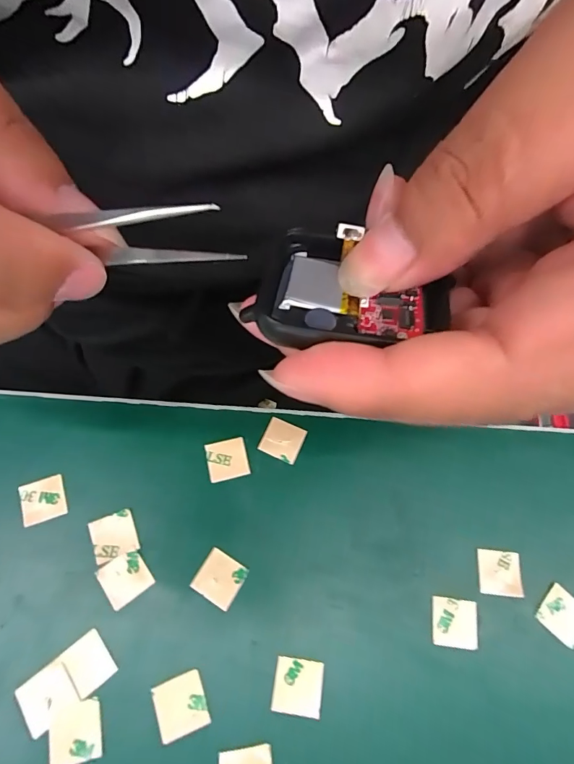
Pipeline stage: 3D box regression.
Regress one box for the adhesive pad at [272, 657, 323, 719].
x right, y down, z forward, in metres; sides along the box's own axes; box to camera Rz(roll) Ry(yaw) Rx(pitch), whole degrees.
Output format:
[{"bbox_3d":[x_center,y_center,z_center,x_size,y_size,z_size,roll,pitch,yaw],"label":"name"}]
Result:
[{"bbox_3d":[0.004,0.099,0.135,0.015,0.004,0.015,10,68,1],"label":"adhesive pad"}]

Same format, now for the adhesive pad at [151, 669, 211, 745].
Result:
[{"bbox_3d":[-0.034,0.103,0.133,0.015,0.004,0.016,-18,69,-12],"label":"adhesive pad"}]

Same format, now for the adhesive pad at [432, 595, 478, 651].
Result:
[{"bbox_3d":[0.059,0.085,0.147,0.015,0.004,0.015,8,67,3],"label":"adhesive pad"}]

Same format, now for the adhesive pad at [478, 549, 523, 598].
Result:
[{"bbox_3d":[0.079,0.070,0.153,0.016,0.004,0.015,6,68,-1],"label":"adhesive pad"}]

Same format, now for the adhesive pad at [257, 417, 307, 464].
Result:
[{"bbox_3d":[-0.002,0.023,0.168,0.016,0.004,0.015,23,68,6],"label":"adhesive pad"}]

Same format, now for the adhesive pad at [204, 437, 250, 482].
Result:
[{"bbox_3d":[-0.024,0.030,0.163,0.016,0.004,0.015,-12,69,-8],"label":"adhesive pad"}]

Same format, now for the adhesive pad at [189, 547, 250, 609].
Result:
[{"bbox_3d":[-0.024,0.069,0.147,0.015,0.004,0.015,30,69,9],"label":"adhesive pad"}]

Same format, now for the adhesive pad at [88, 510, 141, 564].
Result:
[{"bbox_3d":[-0.063,0.055,0.150,0.015,0.004,0.015,-20,70,-11],"label":"adhesive pad"}]

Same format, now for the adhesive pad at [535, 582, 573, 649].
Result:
[{"bbox_3d":[0.099,0.084,0.149,0.015,0.004,0.015,42,77,15],"label":"adhesive pad"}]

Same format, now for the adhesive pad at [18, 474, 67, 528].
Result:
[{"bbox_3d":[-0.091,0.044,0.155,0.016,0.004,0.016,-18,71,-13],"label":"adhesive pad"}]

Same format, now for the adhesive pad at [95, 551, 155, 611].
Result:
[{"bbox_3d":[-0.057,0.068,0.145,0.015,0.004,0.015,-34,73,-15],"label":"adhesive pad"}]

